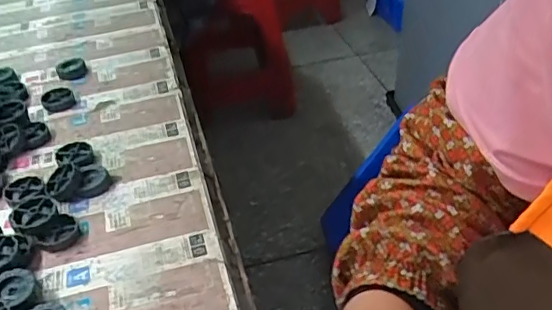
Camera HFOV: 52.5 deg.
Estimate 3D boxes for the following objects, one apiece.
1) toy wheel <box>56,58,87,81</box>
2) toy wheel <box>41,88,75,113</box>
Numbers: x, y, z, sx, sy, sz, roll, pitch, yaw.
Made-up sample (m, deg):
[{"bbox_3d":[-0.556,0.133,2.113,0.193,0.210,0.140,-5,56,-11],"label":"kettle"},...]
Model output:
[{"bbox_3d":[-0.252,-0.105,0.689,0.034,0.016,0.034,-2,40,2],"label":"toy wheel"},{"bbox_3d":[-0.254,-0.064,0.652,0.035,0.010,0.040,-12,40,-9],"label":"toy wheel"}]

